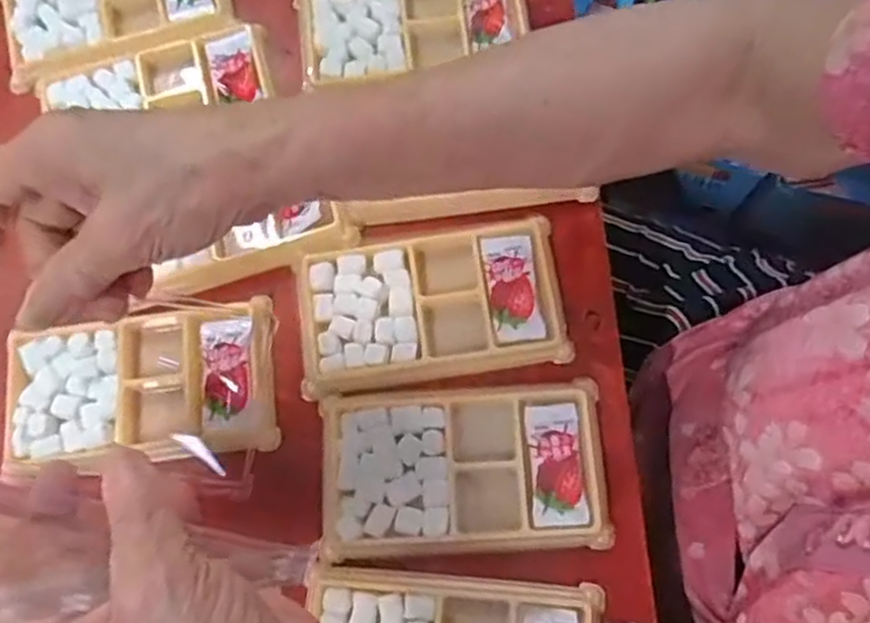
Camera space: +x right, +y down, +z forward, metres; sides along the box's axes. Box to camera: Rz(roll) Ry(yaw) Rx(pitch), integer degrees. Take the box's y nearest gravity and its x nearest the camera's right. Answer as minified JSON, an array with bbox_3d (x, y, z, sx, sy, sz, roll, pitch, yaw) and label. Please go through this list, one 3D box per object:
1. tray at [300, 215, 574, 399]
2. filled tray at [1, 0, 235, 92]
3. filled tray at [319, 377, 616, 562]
[{"bbox_3d":[-0.001,-0.005,0.380,0.132,0.012,0.077,-7,73,-1],"label":"tray"},{"bbox_3d":[-0.194,-0.187,0.444,0.134,0.015,0.074,-20,74,-5],"label":"filled tray"},{"bbox_3d":[0.013,0.075,0.354,0.135,0.012,0.079,-3,73,1],"label":"filled tray"}]

